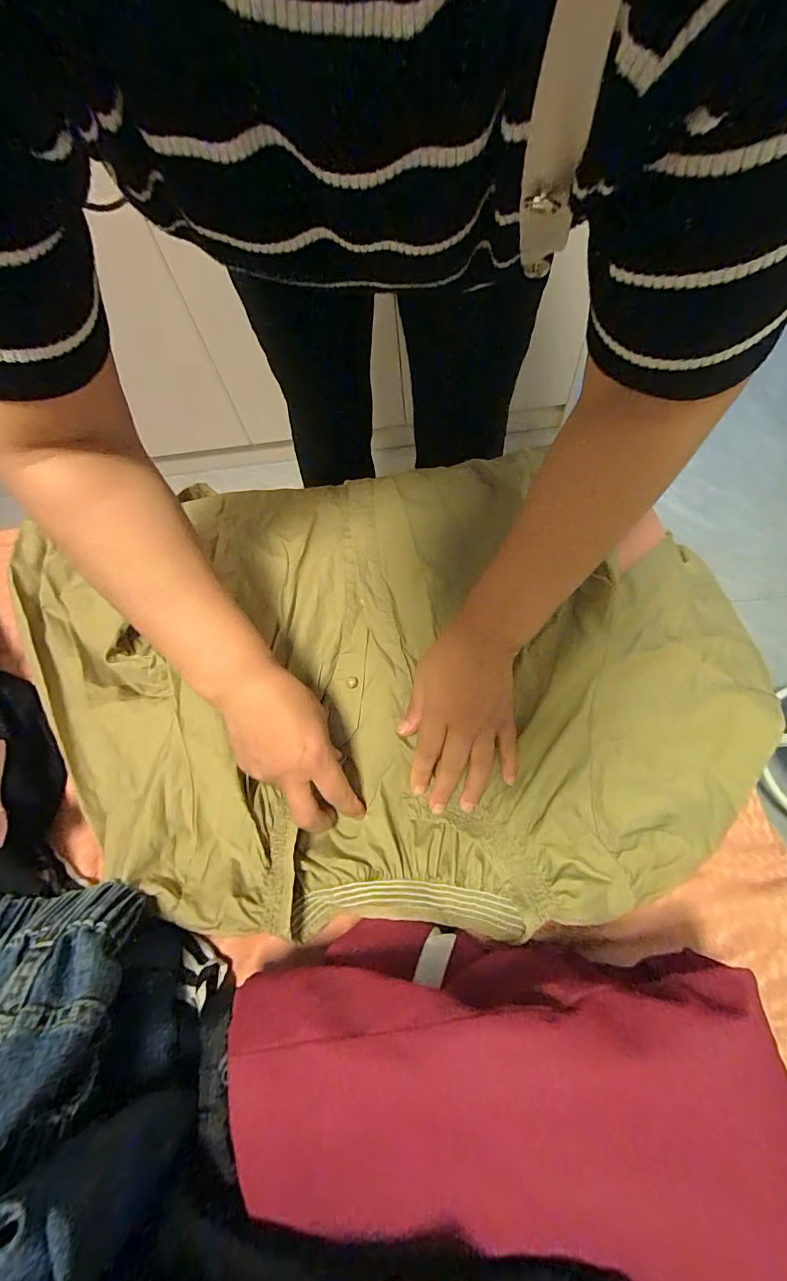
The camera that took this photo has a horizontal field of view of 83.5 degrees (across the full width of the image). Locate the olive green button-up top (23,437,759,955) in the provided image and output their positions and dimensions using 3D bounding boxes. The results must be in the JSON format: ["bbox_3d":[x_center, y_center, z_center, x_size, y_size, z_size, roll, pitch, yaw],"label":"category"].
[{"bbox_3d":[-0.037,0.010,0.408,0.699,0.071,0.436,-4,62,-1],"label":"olive green button-up top"}]

